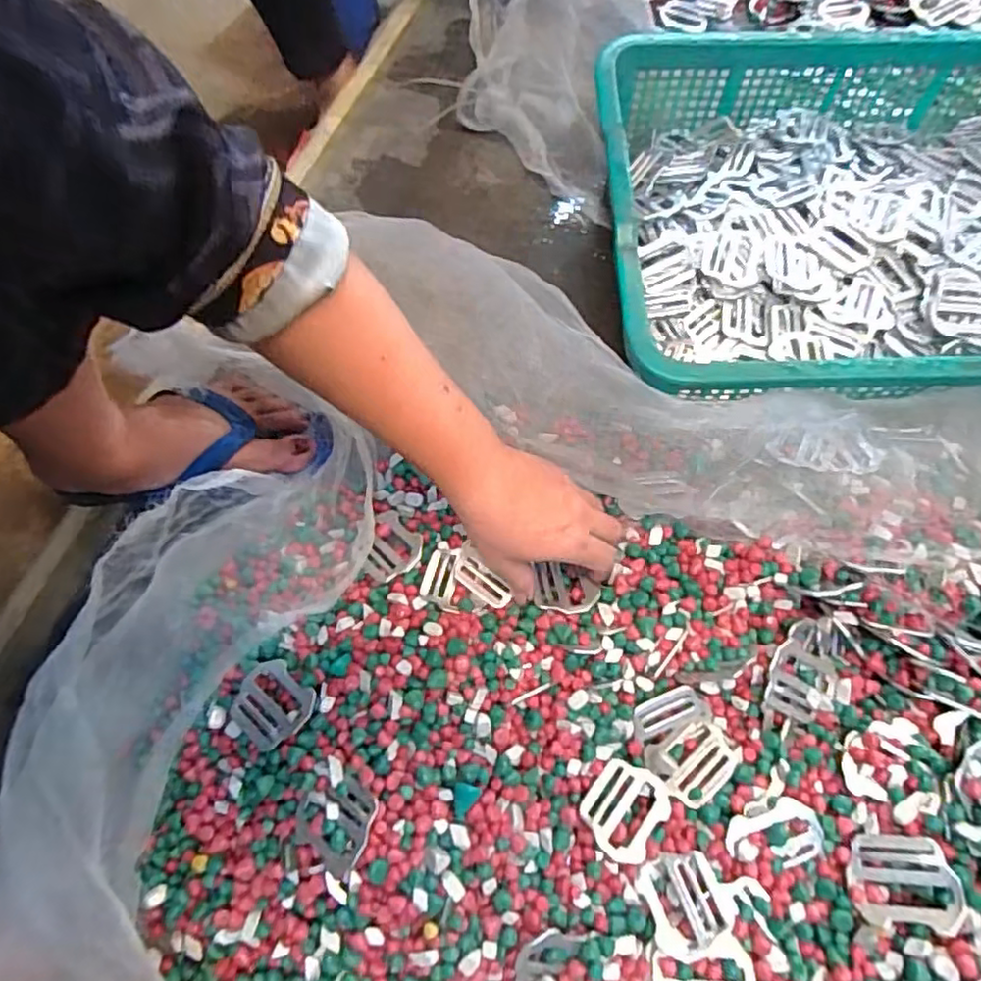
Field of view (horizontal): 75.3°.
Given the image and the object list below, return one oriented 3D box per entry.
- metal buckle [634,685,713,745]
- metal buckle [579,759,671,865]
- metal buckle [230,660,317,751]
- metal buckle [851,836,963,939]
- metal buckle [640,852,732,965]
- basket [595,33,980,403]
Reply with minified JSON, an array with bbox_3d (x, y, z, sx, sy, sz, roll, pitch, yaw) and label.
[{"bbox_3d":[0.126,0.156,0.444,0.051,0.005,0.032,-27,97,-1],"label":"metal buckle"},{"bbox_3d":[0.088,0.206,0.412,0.047,0.004,0.058,35,58,20],"label":"metal buckle"},{"bbox_3d":[-0.151,0.148,0.438,0.055,0.007,0.049,33,70,24],"label":"metal buckle"},{"bbox_3d":[0.241,0.228,0.373,0.055,0.004,0.048,-12,47,27],"label":"metal buckle"},{"bbox_3d":[0.121,0.254,0.391,0.046,0.008,0.055,-16,41,-5],"label":"metal buckle"},{"bbox_3d":[0.338,-0.238,0.552,0.470,0.110,0.376,-3,69,2],"label":"basket"}]

